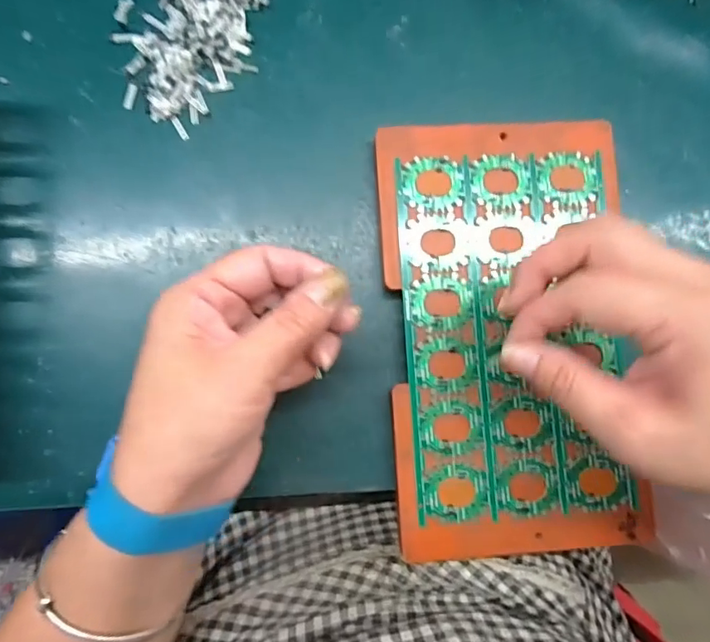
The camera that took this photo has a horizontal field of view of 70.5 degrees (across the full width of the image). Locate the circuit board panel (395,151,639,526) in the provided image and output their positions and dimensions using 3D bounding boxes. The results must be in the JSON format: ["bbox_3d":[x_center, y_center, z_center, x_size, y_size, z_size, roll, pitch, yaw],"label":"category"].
[{"bbox_3d":[0.087,0.005,0.279,0.118,0.004,0.200,-2,85,-3],"label":"circuit board panel"}]

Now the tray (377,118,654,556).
[{"bbox_3d":[0.086,0.005,0.287,0.135,0.018,0.241,-3,85,-3],"label":"tray"}]

